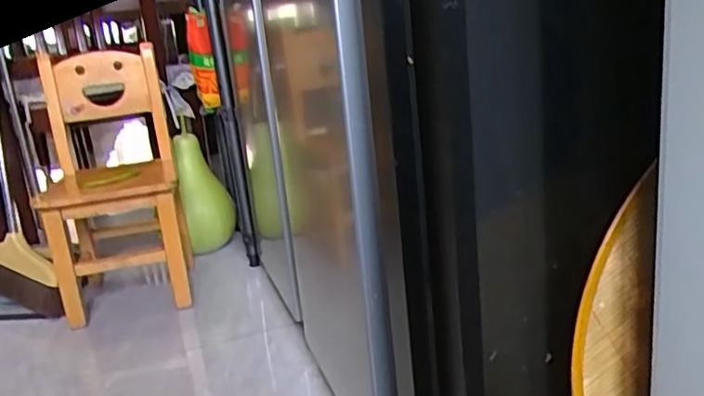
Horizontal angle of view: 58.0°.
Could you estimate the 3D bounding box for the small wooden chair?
[{"bbox_3d":[-0.513,-0.027,1.349,0.276,0.519,0.330,-9,17,-17],"label":"small wooden chair"}]

